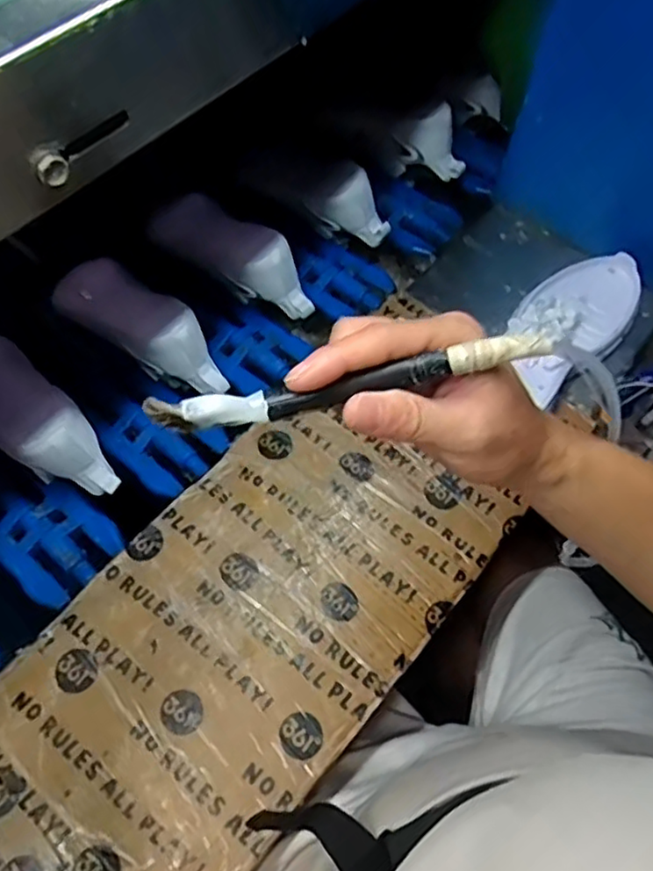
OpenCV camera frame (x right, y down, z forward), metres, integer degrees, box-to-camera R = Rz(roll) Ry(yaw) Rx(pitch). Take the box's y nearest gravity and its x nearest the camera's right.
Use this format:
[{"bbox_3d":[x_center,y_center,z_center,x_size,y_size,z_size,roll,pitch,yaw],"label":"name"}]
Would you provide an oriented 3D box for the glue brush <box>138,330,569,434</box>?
[{"bbox_3d":[0.014,-0.024,0.291,0.183,0.015,0.013,-13,64,-4],"label":"glue brush"}]

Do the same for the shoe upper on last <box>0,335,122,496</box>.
[{"bbox_3d":[-0.291,-0.022,0.622,0.232,0.088,0.084,42,68,18],"label":"shoe upper on last"}]

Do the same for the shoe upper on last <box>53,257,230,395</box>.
[{"bbox_3d":[-0.199,-0.121,0.659,0.228,0.064,0.079,41,67,18],"label":"shoe upper on last"}]

